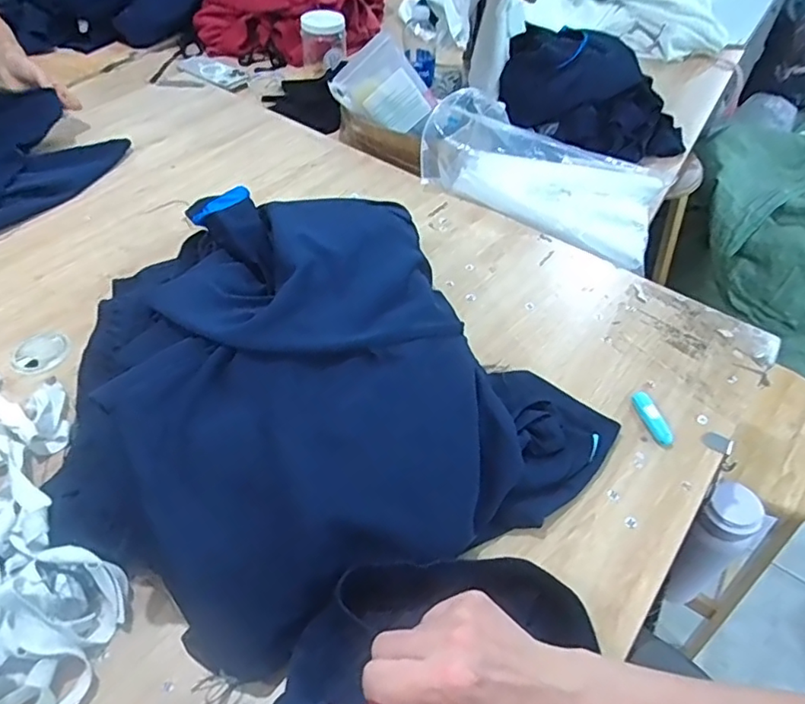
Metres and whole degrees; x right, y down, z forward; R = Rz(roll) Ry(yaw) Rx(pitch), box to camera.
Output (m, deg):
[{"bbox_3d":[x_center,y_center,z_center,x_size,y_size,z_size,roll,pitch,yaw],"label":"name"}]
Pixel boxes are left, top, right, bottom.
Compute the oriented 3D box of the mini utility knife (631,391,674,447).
[{"bbox_3d":[0.282,0.074,0.649,0.021,0.015,0.071,-12,51,-13],"label":"mini utility knife"}]

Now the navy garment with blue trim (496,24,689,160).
[{"bbox_3d":[0.361,-0.469,1.068,0.353,0.144,0.217,19,51,12],"label":"navy garment with blue trim"}]

